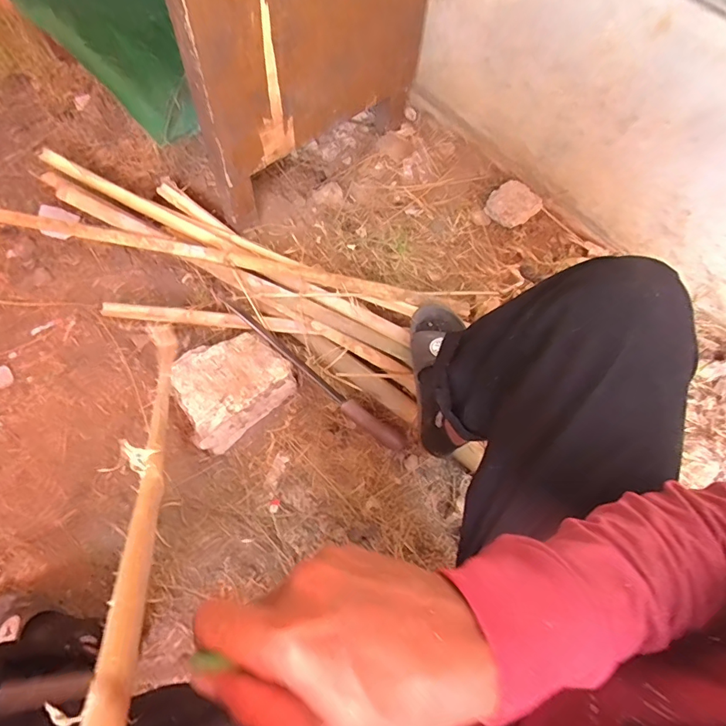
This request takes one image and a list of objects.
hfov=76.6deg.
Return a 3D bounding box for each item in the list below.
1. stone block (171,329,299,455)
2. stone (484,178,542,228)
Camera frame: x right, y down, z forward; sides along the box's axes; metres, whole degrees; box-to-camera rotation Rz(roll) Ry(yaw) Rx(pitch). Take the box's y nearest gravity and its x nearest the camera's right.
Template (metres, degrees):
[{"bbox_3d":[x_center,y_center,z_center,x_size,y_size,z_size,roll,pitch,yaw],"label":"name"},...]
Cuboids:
[{"bbox_3d":[-0.239,0.039,0.821,0.193,0.092,0.173,-41,73,-17],"label":"stone block"},{"bbox_3d":[0.322,-0.344,0.982,0.107,0.058,0.090,-33,71,-14],"label":"stone"}]

